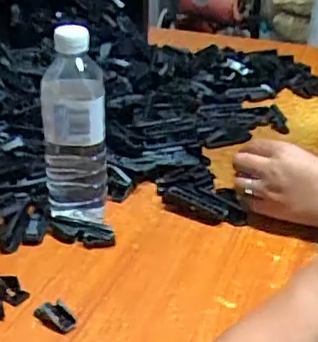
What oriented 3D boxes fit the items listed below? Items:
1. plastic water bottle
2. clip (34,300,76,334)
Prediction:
[{"bbox_3d":[-0.088,-0.046,0.612,0.064,0.198,0.055,-1,29,-3],"label":"plastic water bottle"},{"bbox_3d":[-0.090,0.127,0.509,0.038,0.008,0.024,24,36,35],"label":"clip"}]

